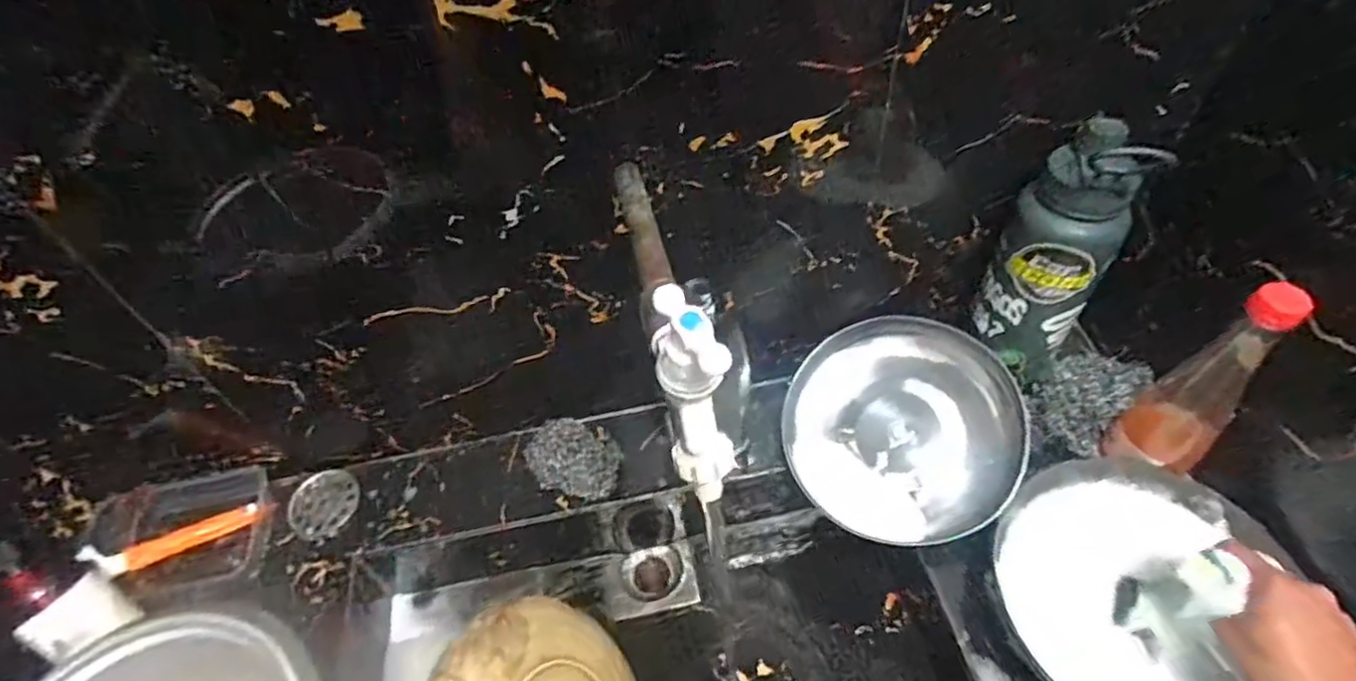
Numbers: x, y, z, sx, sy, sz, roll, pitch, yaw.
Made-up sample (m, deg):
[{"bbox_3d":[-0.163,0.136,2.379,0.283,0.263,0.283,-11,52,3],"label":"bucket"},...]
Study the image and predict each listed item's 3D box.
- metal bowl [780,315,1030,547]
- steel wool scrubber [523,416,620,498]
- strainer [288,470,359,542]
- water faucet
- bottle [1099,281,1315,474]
[{"bbox_3d":[0.222,0.088,0.661,0.223,0.075,0.216,28,94,24],"label":"metal bowl"},{"bbox_3d":[-0.107,0.122,0.678,0.101,0.036,0.075,23,56,21],"label":"steel wool scrubber"},{"bbox_3d":[-0.368,0.168,0.684,0.072,0.010,0.068,-2,51,3],"label":"strainer"},{"bbox_3d":[-0.011,-0.055,0.388,0.029,0.091,0.258,-11,51,-4],"label":"water faucet"},{"bbox_3d":[0.441,0.040,0.550,0.063,0.208,0.069,-31,55,-19],"label":"bottle"}]

